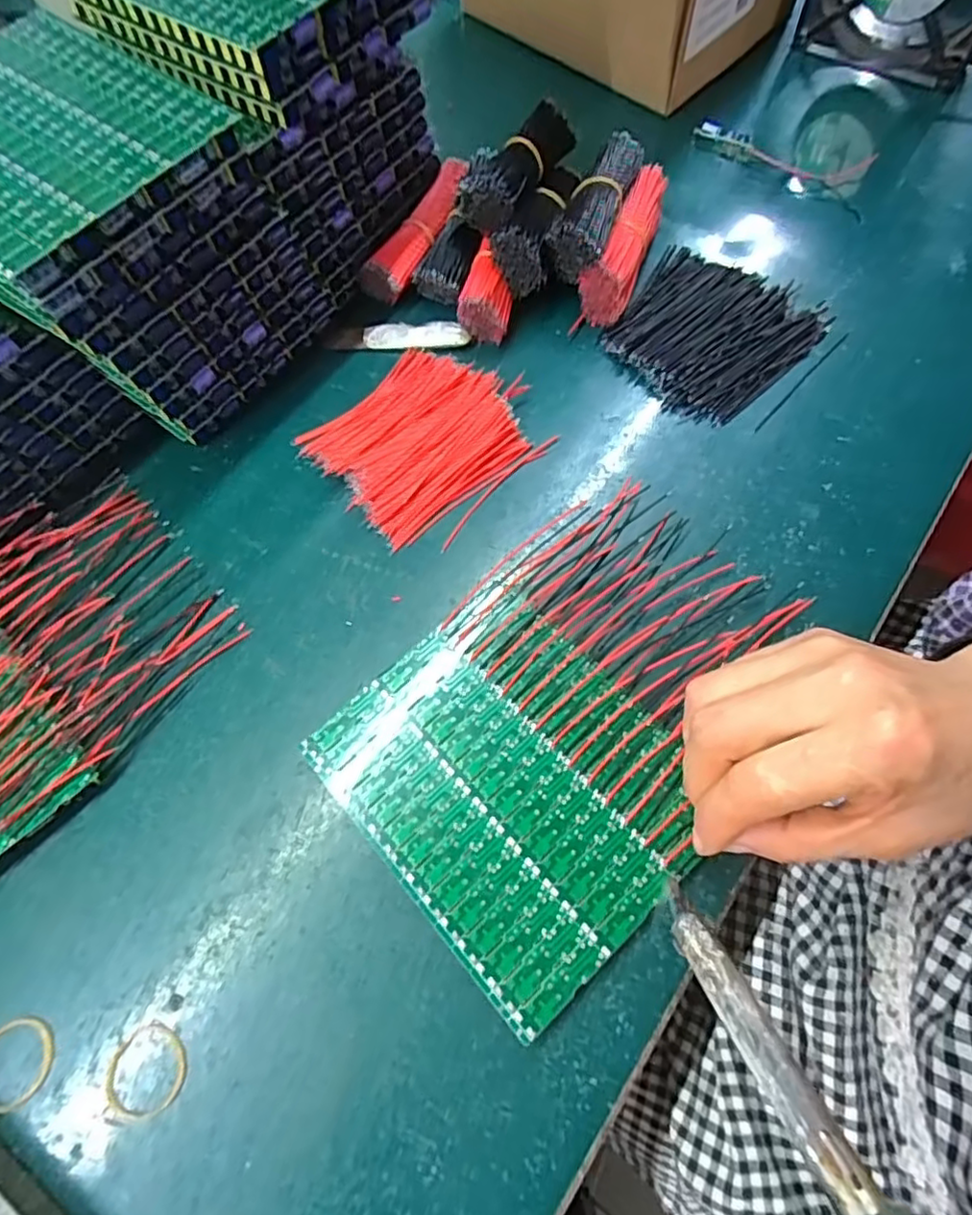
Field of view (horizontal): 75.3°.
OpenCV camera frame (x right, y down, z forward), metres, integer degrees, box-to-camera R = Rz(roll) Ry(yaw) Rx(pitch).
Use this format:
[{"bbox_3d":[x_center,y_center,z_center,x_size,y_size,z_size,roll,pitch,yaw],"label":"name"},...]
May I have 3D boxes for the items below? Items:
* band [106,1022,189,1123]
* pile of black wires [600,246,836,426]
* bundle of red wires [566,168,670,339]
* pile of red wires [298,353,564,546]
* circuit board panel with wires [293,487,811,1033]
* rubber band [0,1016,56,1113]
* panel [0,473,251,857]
[{"bbox_3d":[-0.134,0.183,0.247,0.030,0.004,0.033,-1,68,2],"label":"band"},{"bbox_3d":[0.130,-0.166,0.376,0.107,0.010,0.112,40,75,17],"label":"pile of black wires"},{"bbox_3d":[0.085,-0.225,0.391,0.031,0.031,0.110,17,70,10],"label":"bundle of red wires"},{"bbox_3d":[-0.034,-0.097,0.356,0.107,0.010,0.113,41,75,17],"label":"pile of red wires"},{"bbox_3d":[0.040,0.044,0.288,0.146,0.014,0.210,41,75,17],"label":"circuit board panel with wires"},{"bbox_3d":[-0.188,0.181,0.250,0.033,0.004,0.029,-40,71,-13],"label":"rubber band"},{"bbox_3d":[-0.237,0.037,0.306,0.207,0.017,0.148,-42,72,-13],"label":"panel"}]

